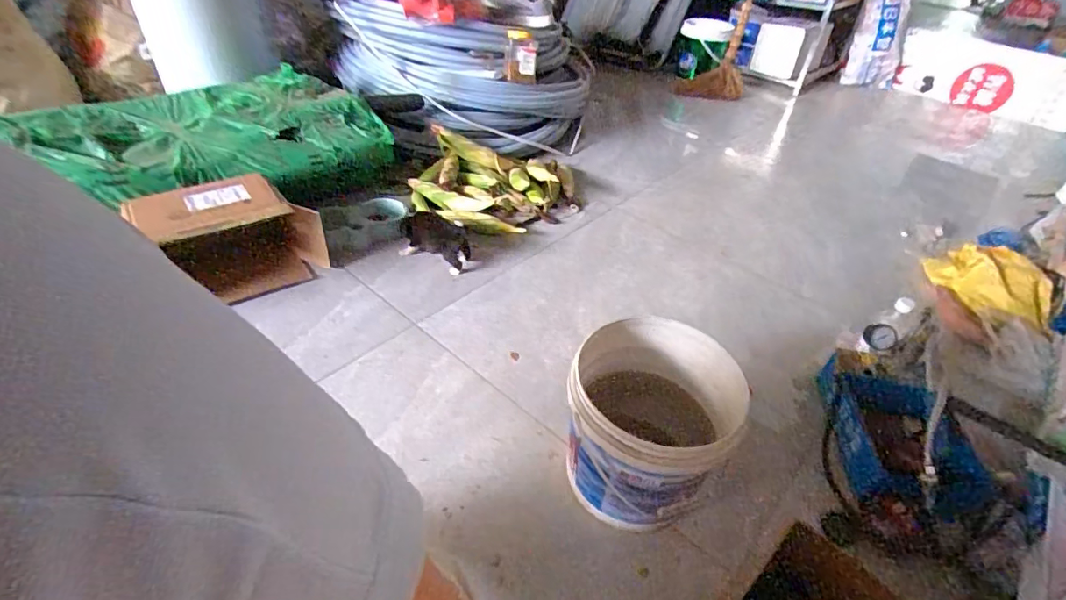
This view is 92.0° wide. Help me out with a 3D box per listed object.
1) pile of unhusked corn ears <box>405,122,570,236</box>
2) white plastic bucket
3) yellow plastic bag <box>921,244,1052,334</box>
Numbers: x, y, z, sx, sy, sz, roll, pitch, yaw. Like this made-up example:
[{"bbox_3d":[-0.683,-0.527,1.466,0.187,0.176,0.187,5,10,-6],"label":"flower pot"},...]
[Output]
[{"bbox_3d":[-0.117,-0.402,1.649,0.514,0.138,0.478,4,39,-2],"label":"pile of unhusked corn ears"},{"bbox_3d":[0.182,0.213,0.865,0.263,0.256,0.251,14,40,11],"label":"white plastic bucket"},{"bbox_3d":[1.199,-0.057,1.366,0.088,0.149,0.390,0,24,-6],"label":"yellow plastic bag"}]

